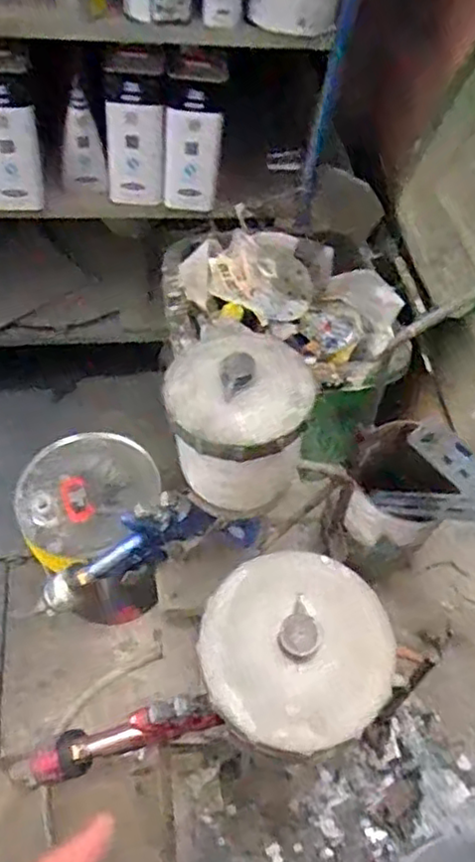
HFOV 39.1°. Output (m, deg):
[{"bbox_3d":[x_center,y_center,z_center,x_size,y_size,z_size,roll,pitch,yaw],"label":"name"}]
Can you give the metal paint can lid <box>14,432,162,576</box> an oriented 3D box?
[{"bbox_3d":[-0.284,0.113,1.263,0.271,0.041,0.235,-30,62,-24],"label":"metal paint can lid"}]

